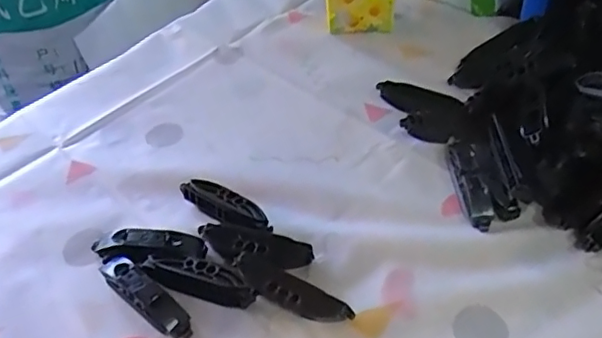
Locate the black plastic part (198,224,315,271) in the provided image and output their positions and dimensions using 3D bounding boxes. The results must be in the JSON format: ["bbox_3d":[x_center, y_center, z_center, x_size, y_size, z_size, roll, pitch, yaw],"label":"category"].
[{"bbox_3d":[-0.032,0.053,0.385,0.078,0.015,0.025,5,47,10],"label":"black plastic part"}]

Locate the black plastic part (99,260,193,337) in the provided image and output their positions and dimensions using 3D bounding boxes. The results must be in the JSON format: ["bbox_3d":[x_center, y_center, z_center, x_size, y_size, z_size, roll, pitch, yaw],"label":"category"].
[{"bbox_3d":[-0.100,0.081,0.363,0.074,0.017,0.019,29,55,28],"label":"black plastic part"}]

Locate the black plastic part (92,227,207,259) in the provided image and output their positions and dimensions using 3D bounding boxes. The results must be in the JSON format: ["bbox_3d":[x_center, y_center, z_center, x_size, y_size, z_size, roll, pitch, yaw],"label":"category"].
[{"bbox_3d":[-0.106,0.054,0.392,0.079,0.018,0.021,-1,46,4],"label":"black plastic part"}]

